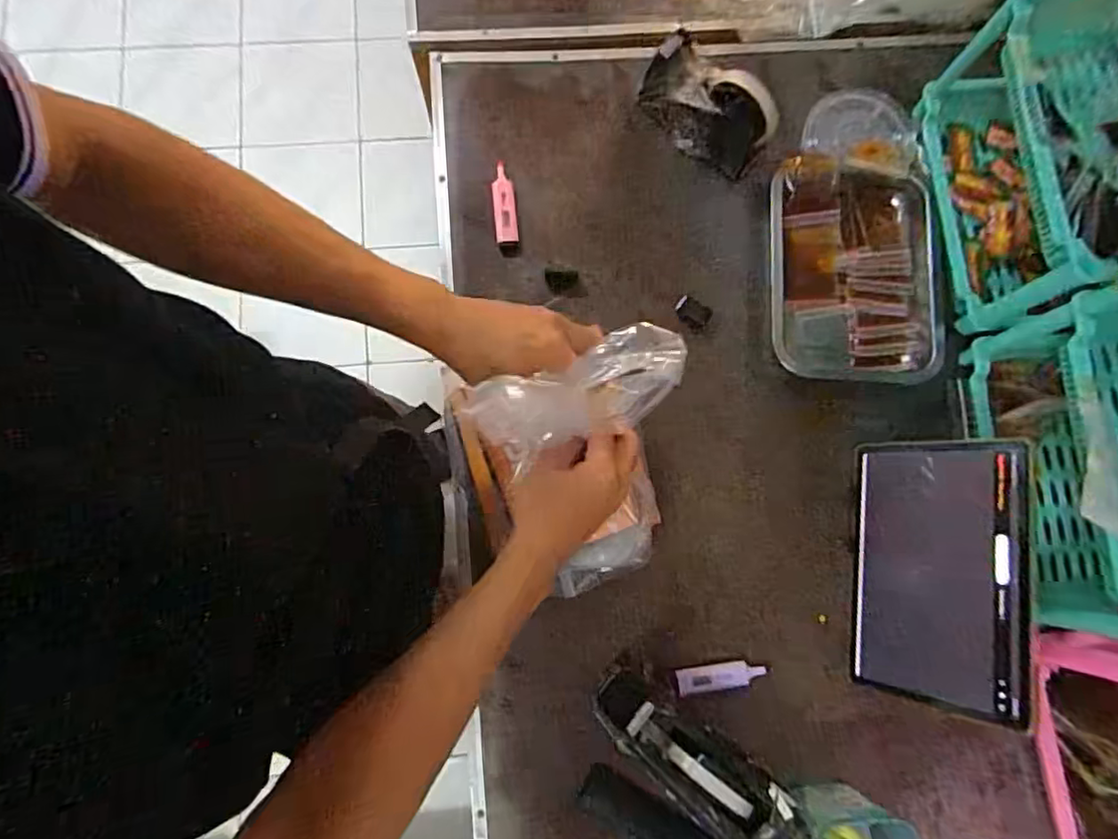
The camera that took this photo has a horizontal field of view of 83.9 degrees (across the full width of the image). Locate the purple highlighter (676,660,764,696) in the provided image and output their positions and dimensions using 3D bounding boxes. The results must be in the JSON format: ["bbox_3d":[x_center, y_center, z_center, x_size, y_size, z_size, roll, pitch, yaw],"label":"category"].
[{"bbox_3d":[0.169,0.269,0.647,0.092,0.012,0.025,-7,80,-2],"label":"purple highlighter"}]

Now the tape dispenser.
[{"bbox_3d":[0.166,-0.357,0.714,0.158,0.089,0.067,44,81,5],"label":"tape dispenser"}]

